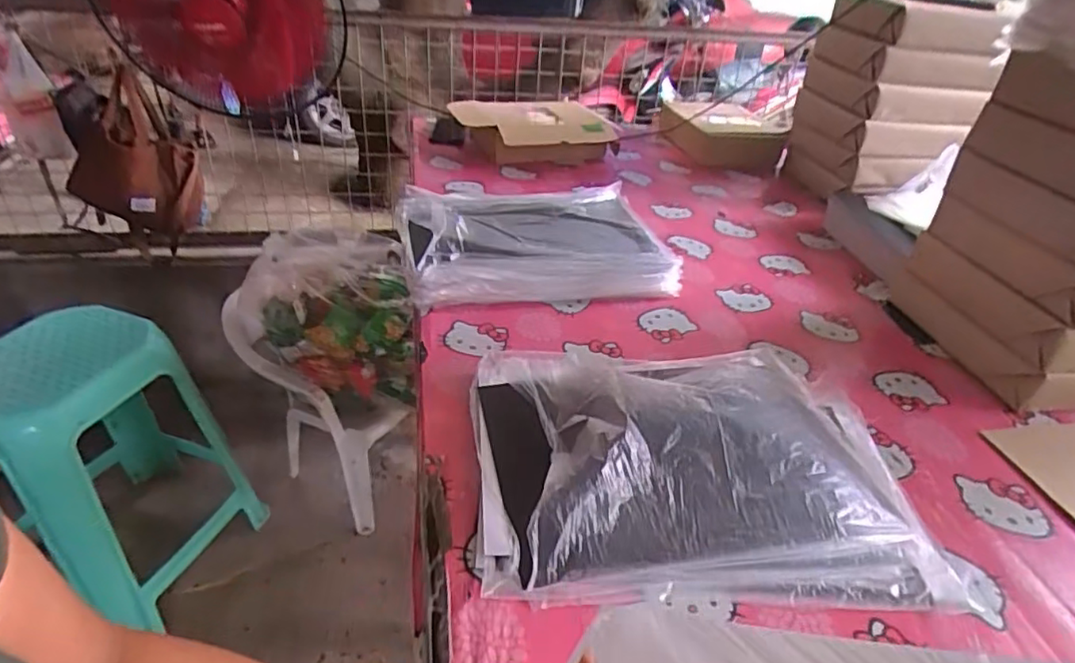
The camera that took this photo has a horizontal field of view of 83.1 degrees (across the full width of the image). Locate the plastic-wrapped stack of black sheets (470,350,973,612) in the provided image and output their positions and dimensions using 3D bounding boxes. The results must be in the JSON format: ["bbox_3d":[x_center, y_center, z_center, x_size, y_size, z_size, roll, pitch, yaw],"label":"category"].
[{"bbox_3d":[0.151,0.105,0.610,0.427,0.081,0.316,3,35,-4],"label":"plastic-wrapped stack of black sheets"}]

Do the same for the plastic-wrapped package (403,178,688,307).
[{"bbox_3d":[-0.012,-0.149,0.966,0.394,0.065,0.306,-4,36,-13],"label":"plastic-wrapped package"}]

